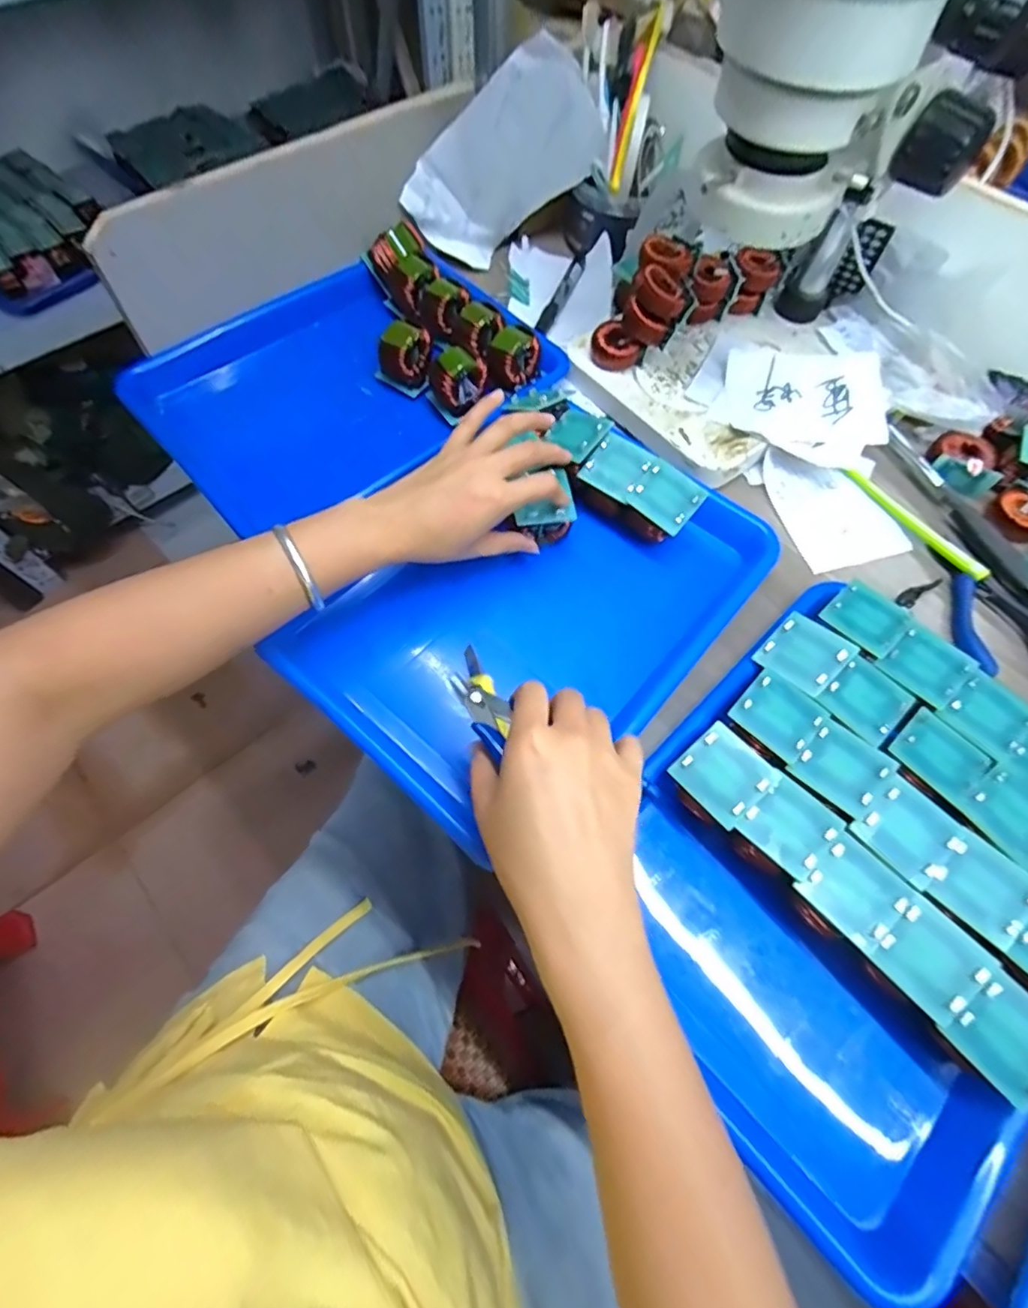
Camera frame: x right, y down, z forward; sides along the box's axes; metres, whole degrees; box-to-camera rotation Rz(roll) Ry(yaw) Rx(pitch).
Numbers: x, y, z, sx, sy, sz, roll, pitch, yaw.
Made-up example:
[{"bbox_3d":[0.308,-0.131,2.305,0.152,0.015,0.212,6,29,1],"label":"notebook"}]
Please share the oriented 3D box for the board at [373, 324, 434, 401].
[{"bbox_3d":[-0.098,-0.266,0.496,0.040,0.050,0.036,33,68,13],"label":"board"}]

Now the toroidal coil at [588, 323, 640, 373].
[{"bbox_3d":[0.089,-0.273,0.500,0.032,0.029,0.037,-35,71,-17],"label":"toroidal coil"}]

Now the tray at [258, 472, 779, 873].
[{"bbox_3d":[0.020,-0.031,0.404,0.323,0.040,0.203,-38,71,-18],"label":"tray"}]

